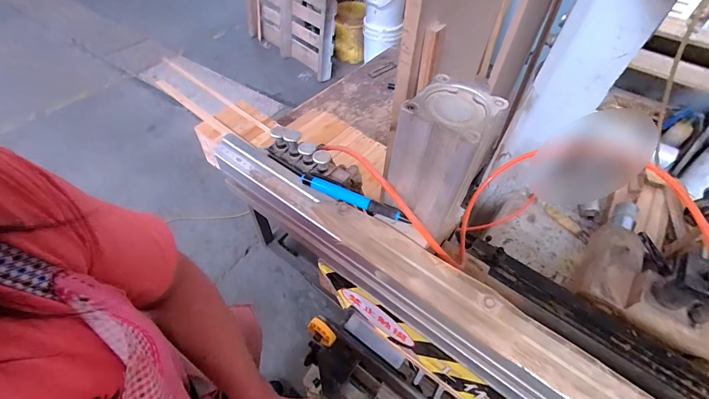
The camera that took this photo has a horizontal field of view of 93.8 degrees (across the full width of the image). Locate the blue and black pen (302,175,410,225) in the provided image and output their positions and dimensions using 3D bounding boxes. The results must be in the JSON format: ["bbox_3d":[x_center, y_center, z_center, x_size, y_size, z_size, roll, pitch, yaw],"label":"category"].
[{"bbox_3d":[-0.002,-0.001,0.340,0.117,0.012,0.012,18,53,12],"label":"blue and black pen"}]

